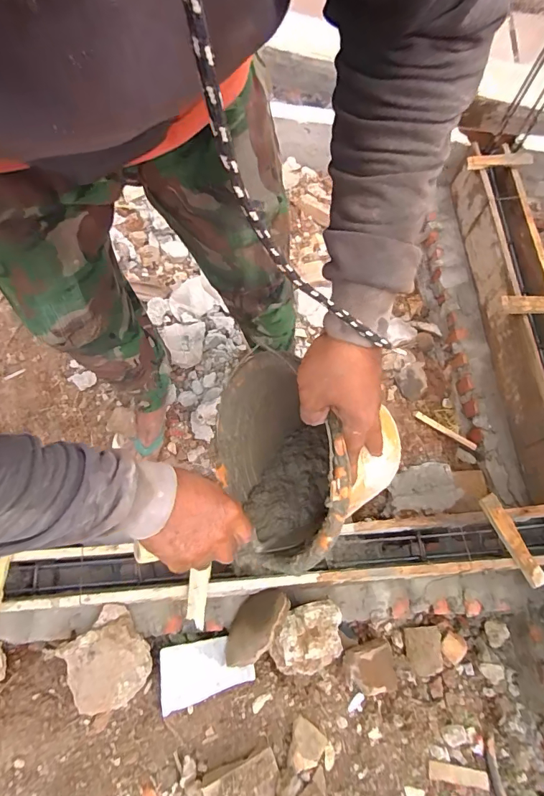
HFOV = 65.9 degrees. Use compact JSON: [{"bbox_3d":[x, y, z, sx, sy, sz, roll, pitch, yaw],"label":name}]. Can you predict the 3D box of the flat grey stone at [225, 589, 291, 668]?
[{"bbox_3d":[-0.040,0.498,0.911,0.029,0.147,0.162,39,63,-18],"label":"flat grey stone"}]

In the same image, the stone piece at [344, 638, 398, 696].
[{"bbox_3d":[0.222,0.615,0.953,0.115,0.048,0.107,-3,69,-23],"label":"stone piece"}]

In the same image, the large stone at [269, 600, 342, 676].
[{"bbox_3d":[0.074,0.522,0.904,0.155,0.098,0.148,-6,69,-3],"label":"large stone"}]

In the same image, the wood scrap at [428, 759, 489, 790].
[{"bbox_3d":[0.393,0.796,0.885,0.118,0.012,0.031,8,69,3],"label":"wood scrap"}]

